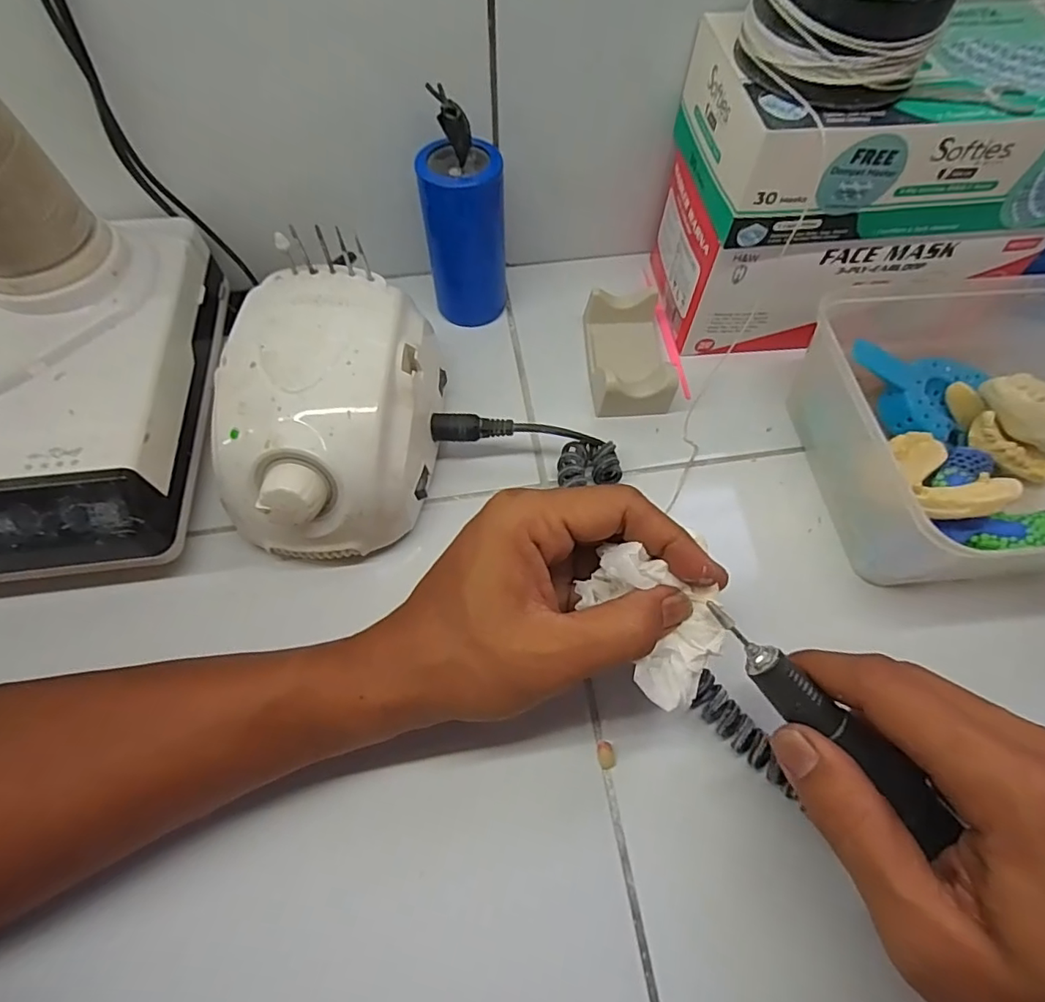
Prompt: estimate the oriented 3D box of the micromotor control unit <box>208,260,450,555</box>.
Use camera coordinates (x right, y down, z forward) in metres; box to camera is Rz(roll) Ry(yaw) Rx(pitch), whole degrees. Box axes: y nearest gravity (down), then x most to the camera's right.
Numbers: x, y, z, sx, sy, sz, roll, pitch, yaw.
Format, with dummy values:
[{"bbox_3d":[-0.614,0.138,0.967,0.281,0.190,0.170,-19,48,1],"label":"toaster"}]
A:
[{"bbox_3d":[-0.101,-0.045,0.293,0.101,0.086,0.134,5,62,2],"label":"micromotor control unit"}]

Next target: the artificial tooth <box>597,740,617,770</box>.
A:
[{"bbox_3d":[0.039,0.118,0.253,0.008,0.004,0.012,-9,62,-5],"label":"artificial tooth"}]

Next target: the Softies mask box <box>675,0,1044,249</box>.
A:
[{"bbox_3d":[0.201,-0.205,0.291,0.220,0.068,0.108,-5,62,-3],"label":"Softies mask box"}]

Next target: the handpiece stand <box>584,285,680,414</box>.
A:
[{"bbox_3d":[0.068,-0.093,0.351,0.049,0.033,0.084,0,61,-1],"label":"handpiece stand"}]

